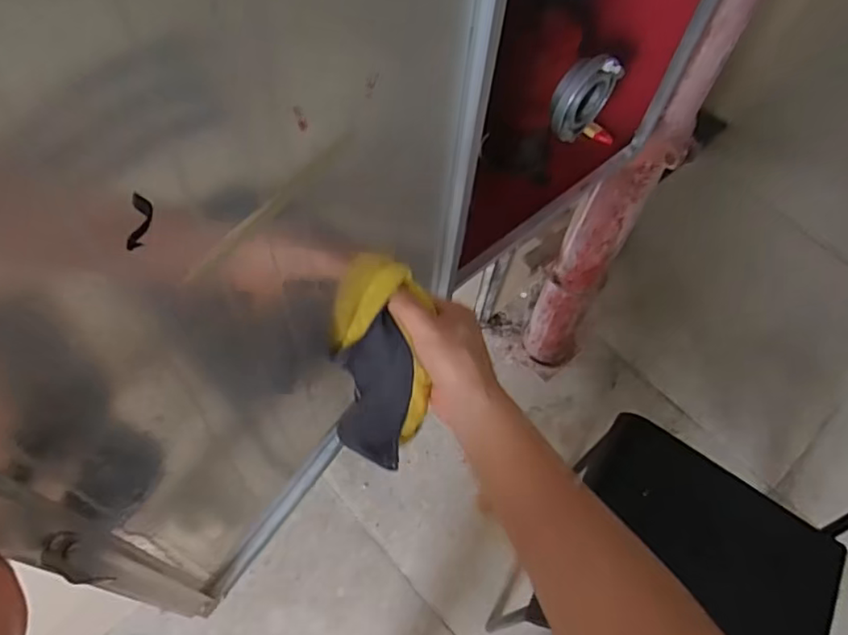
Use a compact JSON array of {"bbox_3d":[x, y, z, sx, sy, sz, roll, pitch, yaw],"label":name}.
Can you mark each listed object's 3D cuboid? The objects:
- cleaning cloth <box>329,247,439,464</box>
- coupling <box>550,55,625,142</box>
[{"bbox_3d":[-0.034,0.037,0.471,0.071,0.038,0.165,-5,93,-7],"label":"cleaning cloth"},{"bbox_3d":[0.181,-0.253,0.702,0.087,0.084,0.038,-38,72,-21],"label":"coupling"}]

